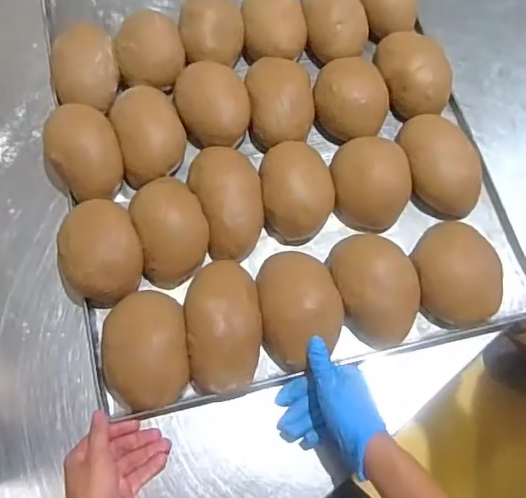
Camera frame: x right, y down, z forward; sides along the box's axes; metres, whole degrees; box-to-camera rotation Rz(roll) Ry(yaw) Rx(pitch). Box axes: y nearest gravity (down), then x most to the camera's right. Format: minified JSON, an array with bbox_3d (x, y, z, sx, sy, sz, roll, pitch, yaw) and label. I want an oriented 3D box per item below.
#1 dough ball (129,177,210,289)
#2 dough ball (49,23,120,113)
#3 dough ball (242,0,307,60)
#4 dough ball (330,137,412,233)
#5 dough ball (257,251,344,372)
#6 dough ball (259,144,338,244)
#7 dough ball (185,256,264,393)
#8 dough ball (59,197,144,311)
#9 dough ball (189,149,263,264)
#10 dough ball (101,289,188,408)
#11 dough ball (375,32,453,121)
[{"bbox_3d":[-0.110,-0.021,0.702,0.084,0.069,0.109,-12,69,-7],"label":"dough ball"},{"bbox_3d":[-0.244,-0.244,0.793,0.087,0.072,0.097,-16,69,-8],"label":"dough ball"},{"bbox_3d":[0.017,-0.321,0.839,0.090,0.078,0.099,-1,68,-3],"label":"dough ball"},{"bbox_3d":[0.142,-0.087,0.747,0.101,0.050,0.120,-3,68,-4],"label":"dough ball"},{"bbox_3d":[0.043,0.069,0.681,0.091,0.041,0.134,-7,68,-5],"label":"dough ball"},{"bbox_3d":[0.045,-0.074,0.745,0.092,0.048,0.125,-5,68,-4],"label":"dough ball"},{"bbox_3d":[-0.046,0.086,0.673,0.086,0.052,0.158,-6,68,-5],"label":"dough ball"},{"bbox_3d":[-0.194,0.011,0.700,0.102,0.075,0.115,1,68,-2],"label":"dough ball"},{"bbox_3d":[-0.042,-0.064,0.733,0.087,0.051,0.149,-16,69,-8],"label":"dough ball"},{"bbox_3d":[-0.132,0.117,0.653,0.094,0.054,0.128,-5,68,-4],"label":"dough ball"},{"bbox_3d":[0.213,-0.247,0.815,0.089,0.066,0.137,-16,69,-8],"label":"dough ball"}]

